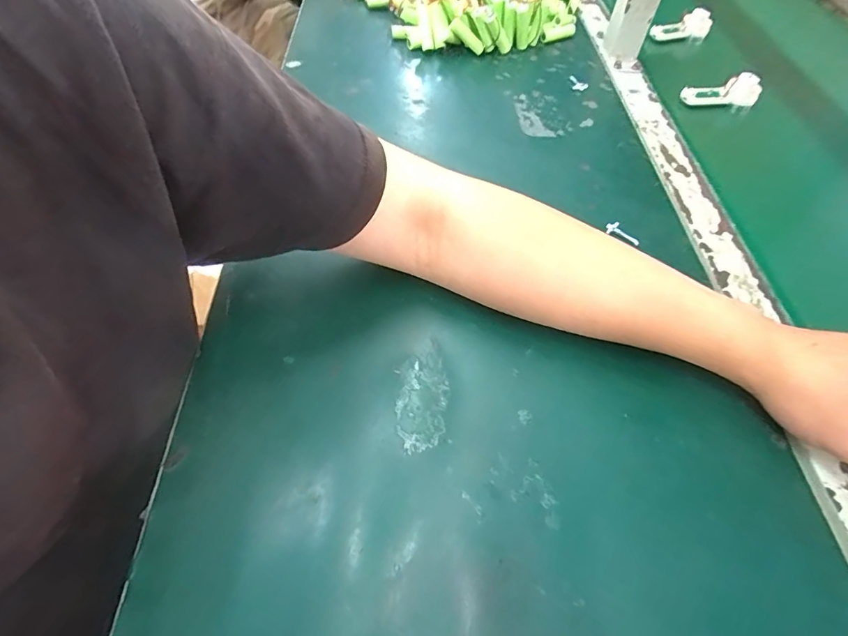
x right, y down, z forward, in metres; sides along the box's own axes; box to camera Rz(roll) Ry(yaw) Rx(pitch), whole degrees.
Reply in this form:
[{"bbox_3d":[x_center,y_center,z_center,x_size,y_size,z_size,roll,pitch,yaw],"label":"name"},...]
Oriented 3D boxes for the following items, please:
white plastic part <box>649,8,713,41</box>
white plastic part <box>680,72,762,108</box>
[{"bbox_3d":[0.373,-0.422,0.672,0.104,0.035,0.027,-18,57,-17],"label":"white plastic part"},{"bbox_3d":[0.360,-0.276,0.563,0.093,0.031,0.031,5,54,-1],"label":"white plastic part"}]

